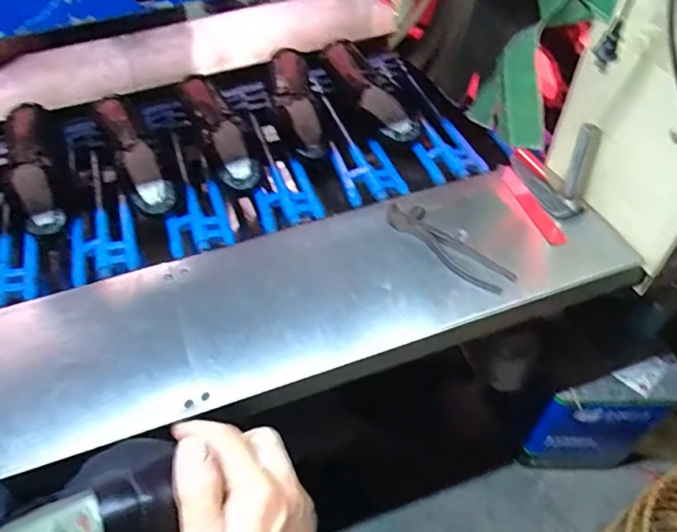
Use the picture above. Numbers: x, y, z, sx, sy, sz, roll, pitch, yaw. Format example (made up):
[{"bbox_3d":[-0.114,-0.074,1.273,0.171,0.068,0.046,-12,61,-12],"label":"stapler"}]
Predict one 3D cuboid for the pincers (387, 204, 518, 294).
[{"bbox_3d":[0.148,-0.029,0.732,0.056,0.020,0.186,-38,59,-24],"label":"pincers"}]

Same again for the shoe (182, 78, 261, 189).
[{"bbox_3d":[-0.195,-0.215,0.899,0.080,0.082,0.244,-22,53,-14],"label":"shoe"}]

